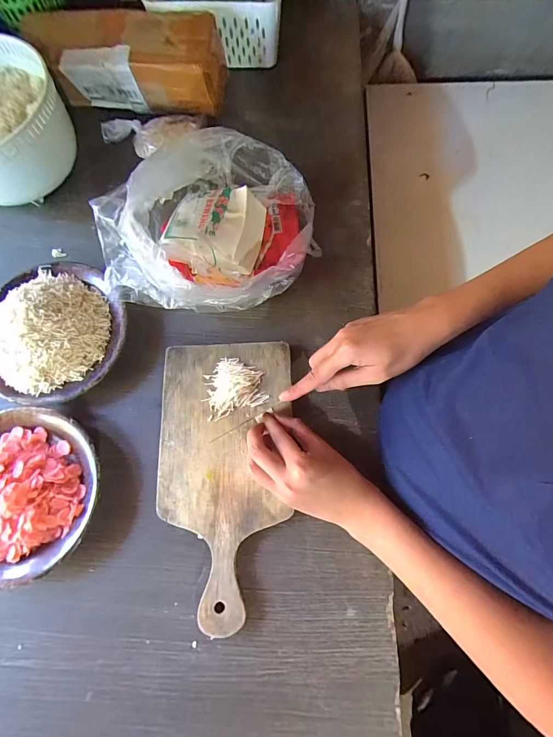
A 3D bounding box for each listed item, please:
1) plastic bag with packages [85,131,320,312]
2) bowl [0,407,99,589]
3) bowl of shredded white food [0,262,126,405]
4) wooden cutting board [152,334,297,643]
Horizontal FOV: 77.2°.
[{"bbox_3d":[-0.087,-0.176,0.442,0.262,0.109,0.207,-1,75,1],"label":"plastic bag with packages"},{"bbox_3d":[-0.293,0.139,0.390,0.176,0.051,0.180,0,75,1],"label":"bowl"},{"bbox_3d":[-0.286,-0.049,0.432,0.174,0.068,0.182,0,75,1],"label":"bowl of shredded white food"},{"bbox_3d":[-0.063,0.119,0.402,0.151,0.013,0.309,0,75,1],"label":"wooden cutting board"}]

